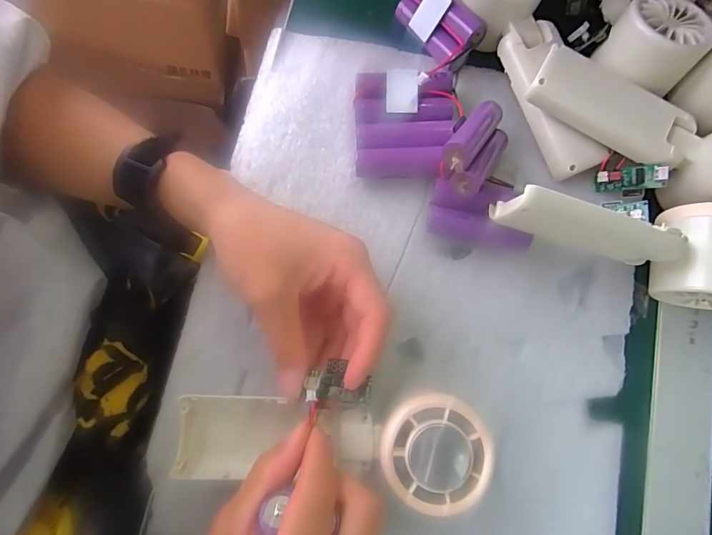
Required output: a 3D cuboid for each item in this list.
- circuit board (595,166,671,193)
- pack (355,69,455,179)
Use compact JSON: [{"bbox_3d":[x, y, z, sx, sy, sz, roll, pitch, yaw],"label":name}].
[{"bbox_3d":[0.178,-0.057,0.260,0.038,0.004,0.016,4,119,35],"label":"circuit board"},{"bbox_3d":[0.032,-0.095,0.273,0.063,0.018,0.071,2,79,2],"label":"pack"}]

